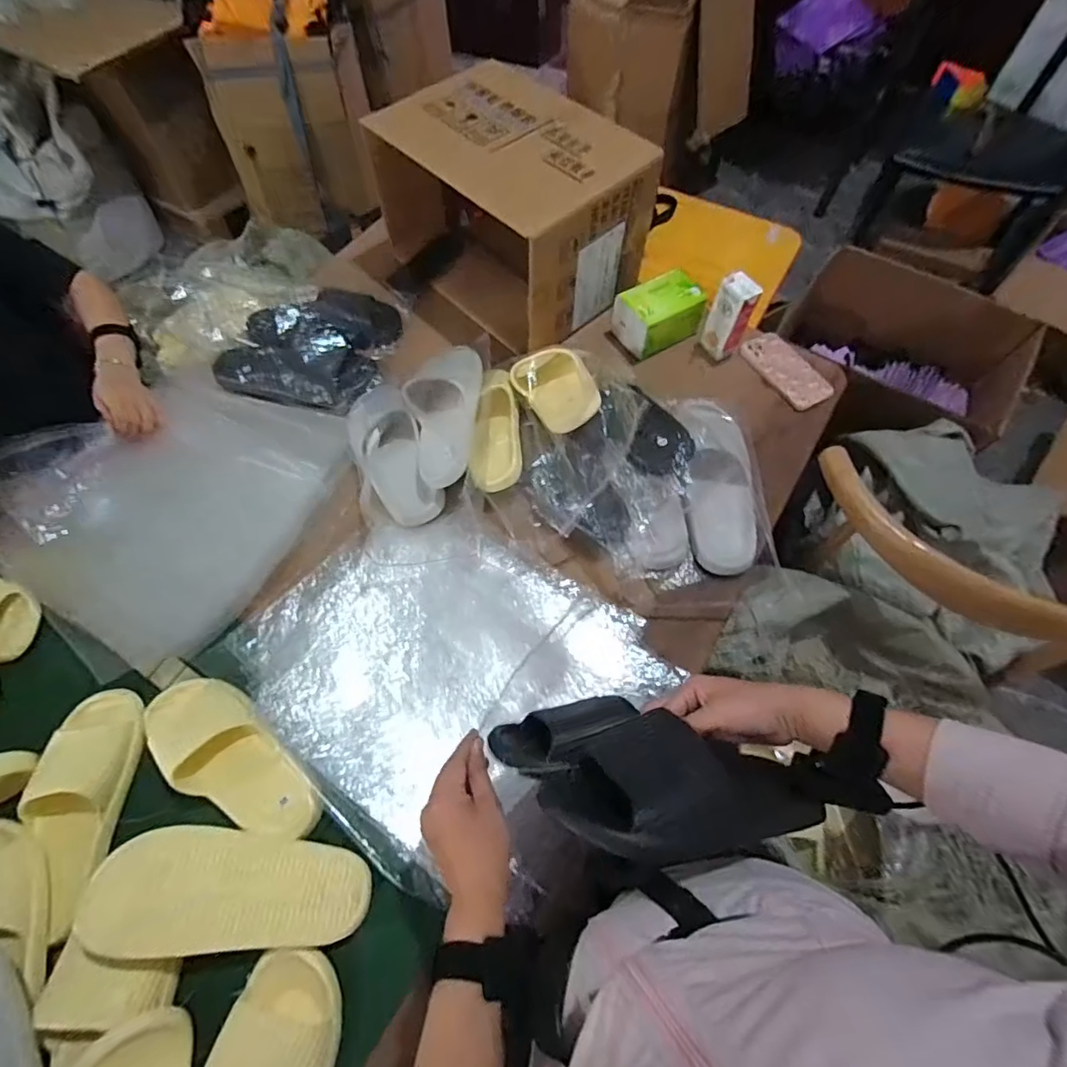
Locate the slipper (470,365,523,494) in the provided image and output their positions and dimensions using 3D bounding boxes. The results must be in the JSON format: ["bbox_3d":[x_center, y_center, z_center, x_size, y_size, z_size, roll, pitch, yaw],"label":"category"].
[{"bbox_3d":[-0.059,-0.148,0.804,0.071,0.059,0.201,12,67,-23],"label":"slipper"}]

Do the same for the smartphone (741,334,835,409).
[{"bbox_3d":[0.434,-0.283,0.913,0.080,0.015,0.165,-27,66,-13],"label":"smartphone"}]

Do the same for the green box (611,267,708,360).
[{"bbox_3d":[0.219,-0.384,0.921,0.139,0.085,0.093,-24,65,-12],"label":"green box"}]

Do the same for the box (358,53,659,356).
[{"bbox_3d":[-0.041,-0.559,0.918,0.301,0.253,0.405,-33,67,-16],"label":"box"}]

